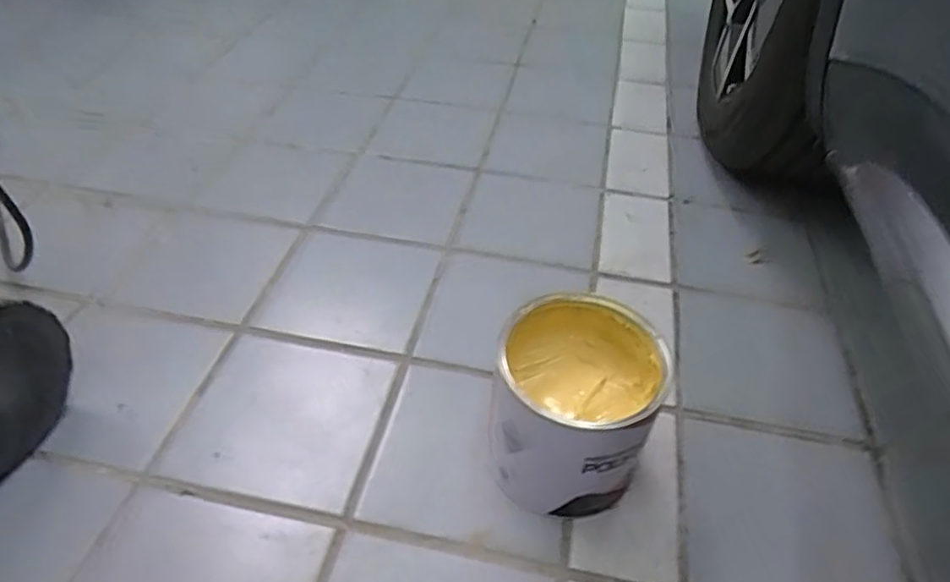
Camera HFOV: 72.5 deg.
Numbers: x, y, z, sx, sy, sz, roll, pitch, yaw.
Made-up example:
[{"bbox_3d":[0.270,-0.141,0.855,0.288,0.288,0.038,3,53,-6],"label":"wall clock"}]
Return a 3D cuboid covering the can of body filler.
[{"bbox_3d":[0.092,0.112,0.628,0.146,0.158,0.156,2,42,-2],"label":"can of body filler"}]

